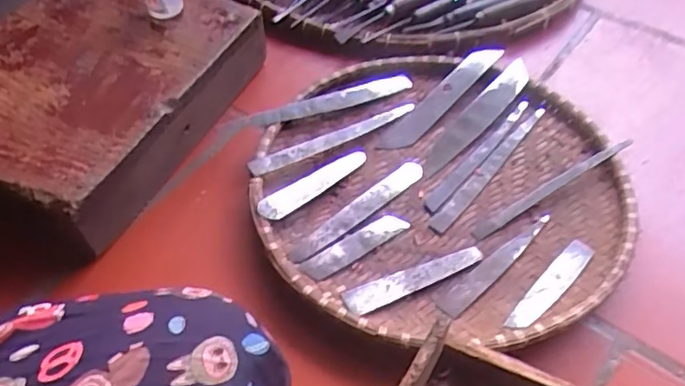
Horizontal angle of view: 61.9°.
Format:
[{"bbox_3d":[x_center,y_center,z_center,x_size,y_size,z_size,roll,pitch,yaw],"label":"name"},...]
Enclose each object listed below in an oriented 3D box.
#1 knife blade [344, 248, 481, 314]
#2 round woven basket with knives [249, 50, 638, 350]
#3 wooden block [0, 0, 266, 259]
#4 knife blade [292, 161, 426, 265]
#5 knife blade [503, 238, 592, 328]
[{"bbox_3d":[0.062,0.072,0.492,0.130,0.004,0.024,-21,56,-14],"label":"knife blade"},{"bbox_3d":[0.090,-0.010,0.531,0.325,0.039,0.322,0,52,0],"label":"round woven basket with knives"},{"bbox_3d":[-0.248,-0.110,0.567,0.226,0.094,0.297,23,57,17],"label":"wooden block"},{"bbox_3d":[0.016,0.016,0.534,0.159,0.005,0.024,-39,62,-25],"label":"knife blade"},{"bbox_3d":[0.176,0.077,0.480,0.022,0.006,0.109,34,61,29],"label":"knife blade"}]

